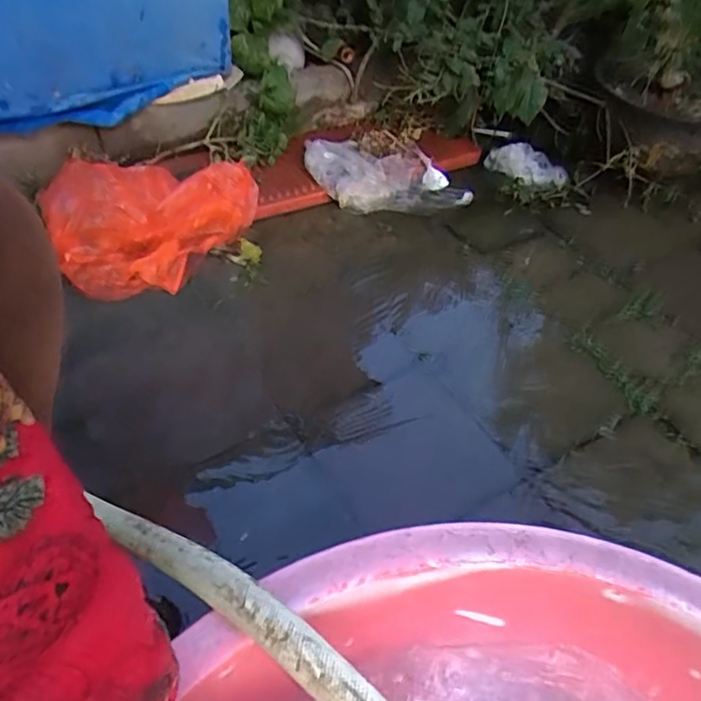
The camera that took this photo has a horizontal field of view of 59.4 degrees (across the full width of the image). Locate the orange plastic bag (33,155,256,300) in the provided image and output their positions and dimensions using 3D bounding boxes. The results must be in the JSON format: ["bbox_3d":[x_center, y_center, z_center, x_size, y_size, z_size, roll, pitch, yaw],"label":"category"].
[{"bbox_3d":[-0.290,-0.193,0.922,0.303,0.102,0.206,-11,48,-15],"label":"orange plastic bag"}]

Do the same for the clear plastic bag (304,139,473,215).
[{"bbox_3d":[0.066,-0.307,1.088,0.296,0.066,0.153,5,45,0],"label":"clear plastic bag"}]

